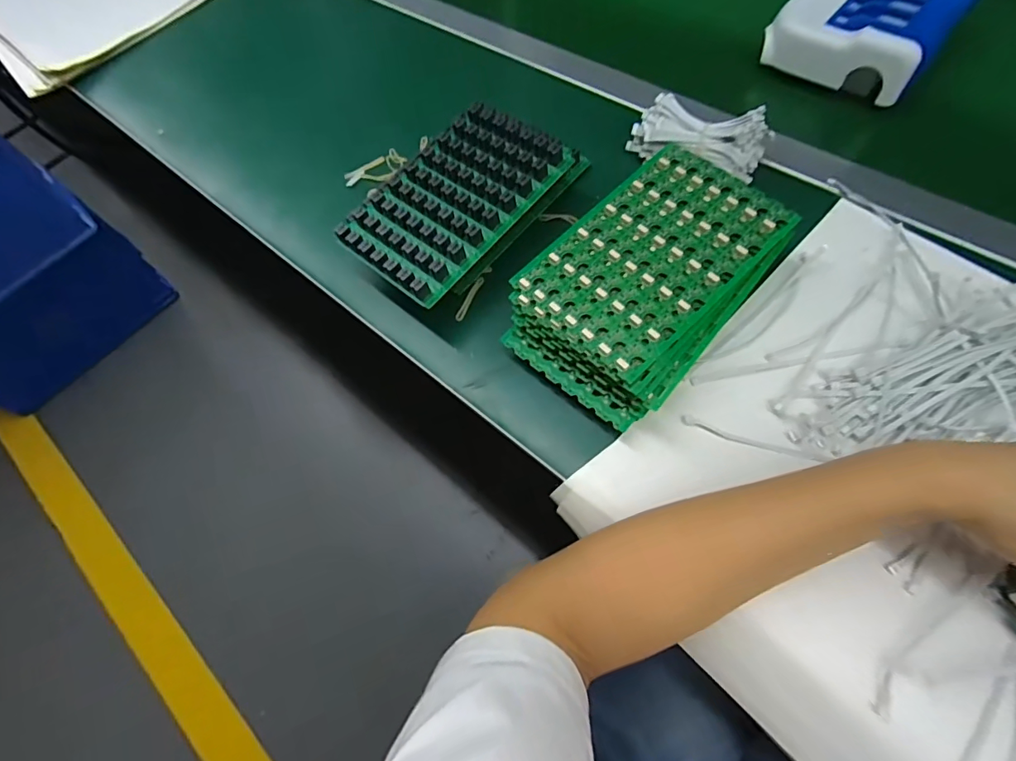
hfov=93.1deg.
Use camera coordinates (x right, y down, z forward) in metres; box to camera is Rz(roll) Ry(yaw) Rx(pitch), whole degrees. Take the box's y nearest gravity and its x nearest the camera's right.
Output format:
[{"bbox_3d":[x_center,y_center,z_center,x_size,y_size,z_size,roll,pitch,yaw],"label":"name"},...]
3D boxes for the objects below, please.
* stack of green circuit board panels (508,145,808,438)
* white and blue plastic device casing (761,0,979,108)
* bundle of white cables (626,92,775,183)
[{"bbox_3d":[0.107,-0.081,0.374,0.137,0.058,0.209,39,76,22],"label":"stack of green circuit board panels"},{"bbox_3d":[0.363,-0.367,0.471,0.139,0.073,0.181,39,76,21],"label":"white and blue plastic device casing"},{"bbox_3d":[0.175,-0.223,0.437,0.117,0.044,0.050,22,70,16],"label":"bundle of white cables"}]

